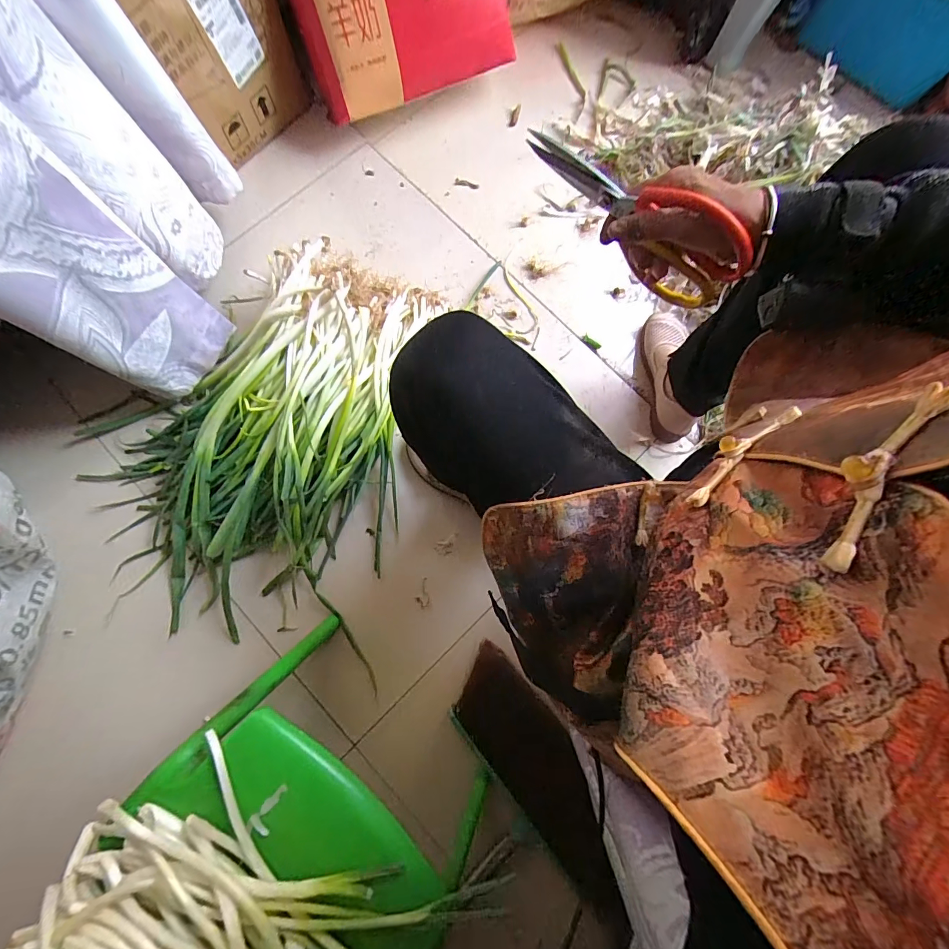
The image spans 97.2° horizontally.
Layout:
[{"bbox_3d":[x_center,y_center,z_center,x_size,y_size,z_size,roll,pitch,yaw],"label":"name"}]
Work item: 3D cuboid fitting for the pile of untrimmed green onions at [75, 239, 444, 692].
[{"bbox_3d":[-0.351,-0.072,0.645,0.512,0.139,0.609,12,80,1],"label":"pile of untrimmed green onions"}]

